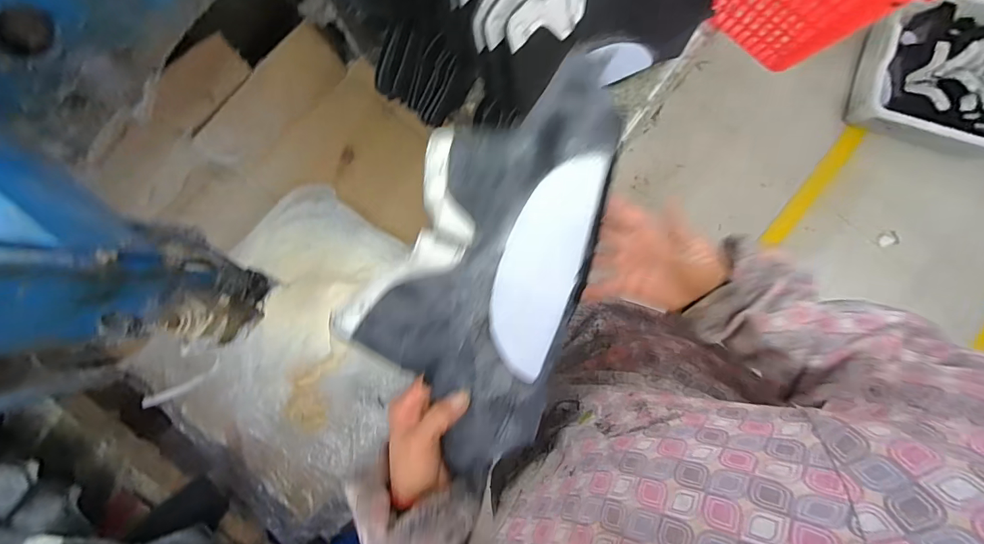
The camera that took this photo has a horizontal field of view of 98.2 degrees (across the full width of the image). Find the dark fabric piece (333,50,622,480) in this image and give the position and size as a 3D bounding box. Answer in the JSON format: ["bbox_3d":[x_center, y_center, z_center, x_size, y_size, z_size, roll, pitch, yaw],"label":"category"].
[{"bbox_3d":[-0.016,-0.011,0.390,0.186,0.101,0.316,20,89,1],"label":"dark fabric piece"}]

